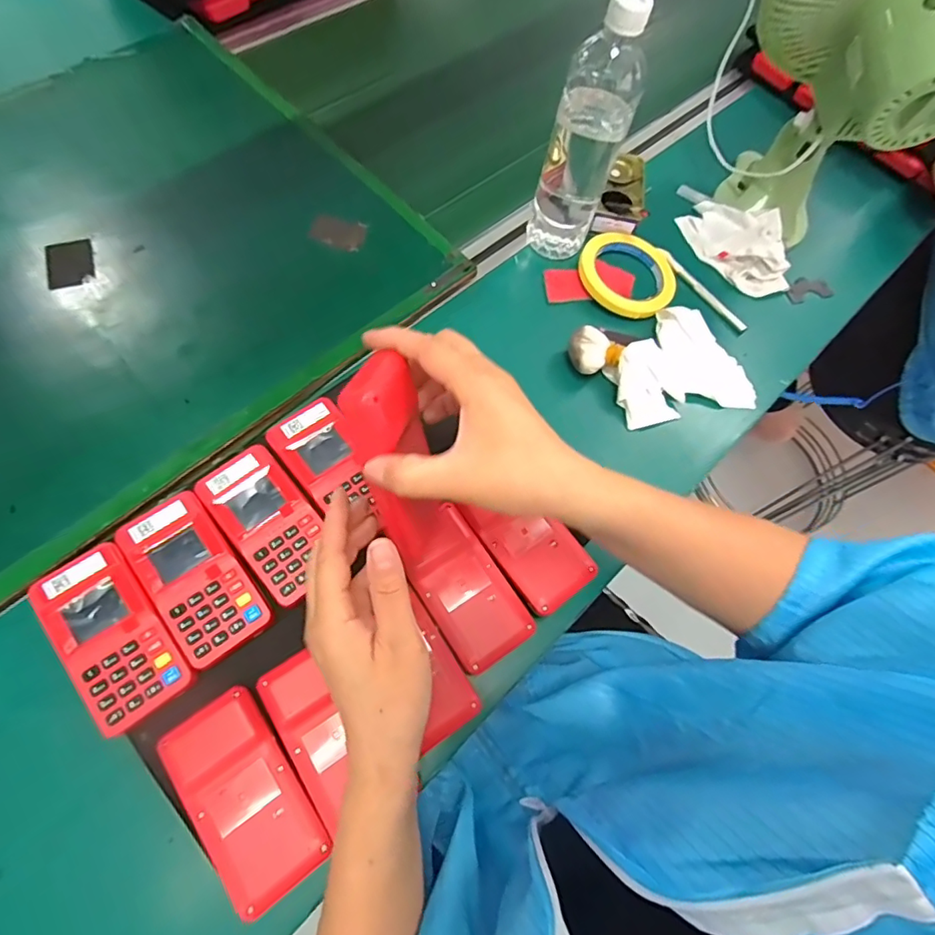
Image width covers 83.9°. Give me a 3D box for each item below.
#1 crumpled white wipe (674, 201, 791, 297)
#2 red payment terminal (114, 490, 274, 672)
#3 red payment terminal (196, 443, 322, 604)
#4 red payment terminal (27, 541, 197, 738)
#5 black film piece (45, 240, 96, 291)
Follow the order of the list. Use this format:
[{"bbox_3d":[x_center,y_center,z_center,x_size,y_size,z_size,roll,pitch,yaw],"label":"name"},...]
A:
[{"bbox_3d":[0.297,-0.245,0.565,0.087,0.034,0.126,-18,70,-13],"label":"crumpled white wipe"},{"bbox_3d":[-0.196,0.077,0.374,0.059,0.017,0.121,-35,75,-18],"label":"red payment terminal"},{"bbox_3d":[-0.150,0.041,0.398,0.060,0.018,0.118,-38,76,-19],"label":"red payment terminal"},{"bbox_3d":[-0.242,0.113,0.354,0.061,0.016,0.120,-34,75,-18],"label":"red payment terminal"},{"bbox_3d":[-0.369,-0.188,0.482,0.044,0.006,0.056,-15,68,-1],"label":"black film piece"}]

